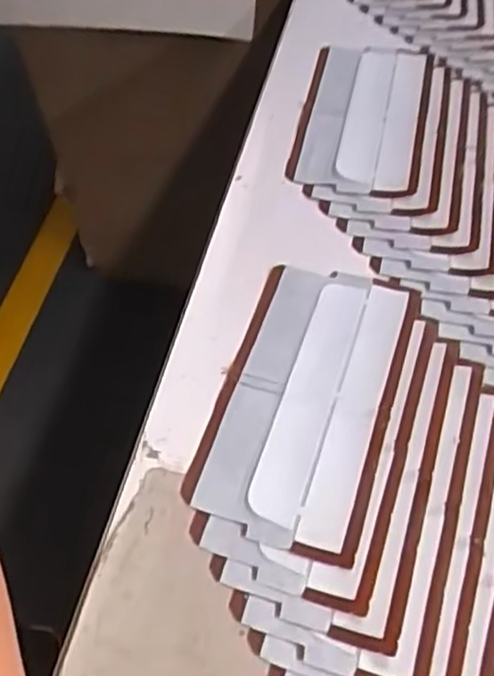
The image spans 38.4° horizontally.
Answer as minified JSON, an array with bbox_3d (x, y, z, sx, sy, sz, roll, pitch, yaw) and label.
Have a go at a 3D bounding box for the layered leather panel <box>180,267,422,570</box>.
[{"bbox_3d":[0.045,0.038,0.522,0.122,0.007,0.232,14,57,13],"label":"layered leather panel"}]

